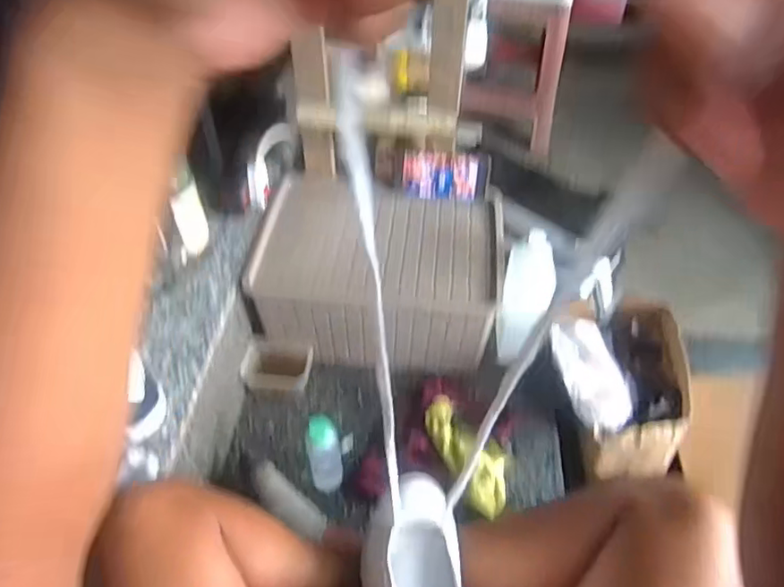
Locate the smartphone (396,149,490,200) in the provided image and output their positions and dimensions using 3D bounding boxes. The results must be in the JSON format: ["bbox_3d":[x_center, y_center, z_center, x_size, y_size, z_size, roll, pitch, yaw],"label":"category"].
[{"bbox_3d":[0.090,-0.202,1.009,0.156,0.087,0.015,4,33,1],"label":"smartphone"}]

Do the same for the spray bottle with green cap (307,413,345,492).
[{"bbox_3d":[-0.092,0.224,0.807,0.045,0.135,0.042,-10,50,-9],"label":"spray bottle with green cap"}]

